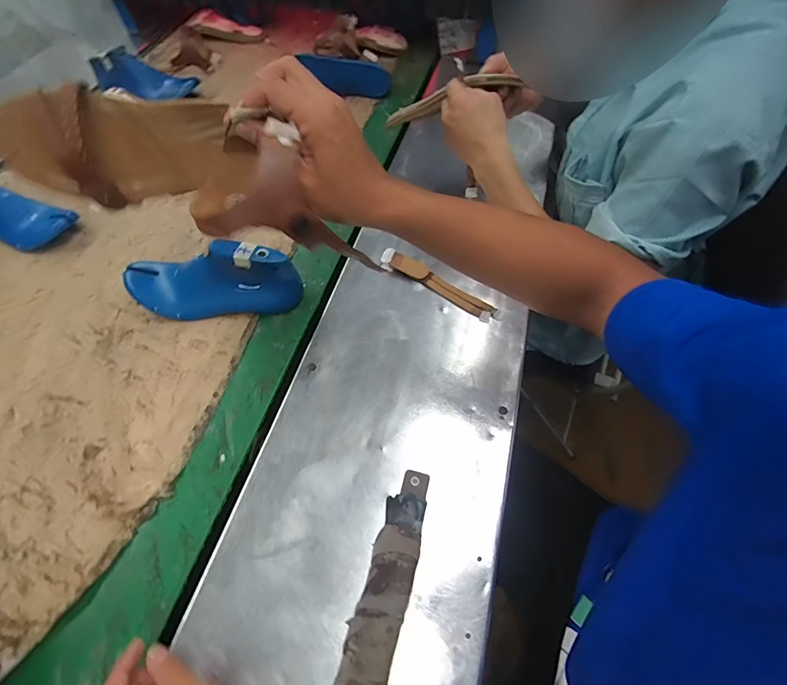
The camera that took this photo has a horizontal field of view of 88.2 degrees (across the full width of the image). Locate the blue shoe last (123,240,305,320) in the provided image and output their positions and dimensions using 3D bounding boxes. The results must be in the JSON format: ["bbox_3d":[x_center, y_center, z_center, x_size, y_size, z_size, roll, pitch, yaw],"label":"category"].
[{"bbox_3d":[-0.265,-0.090,0.575,0.257,0.099,0.081,3,58,5],"label":"blue shoe last"}]

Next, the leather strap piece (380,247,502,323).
[{"bbox_3d":[0.066,-0.087,0.600,0.199,0.026,0.032,30,64,20],"label":"leather strap piece"}]

